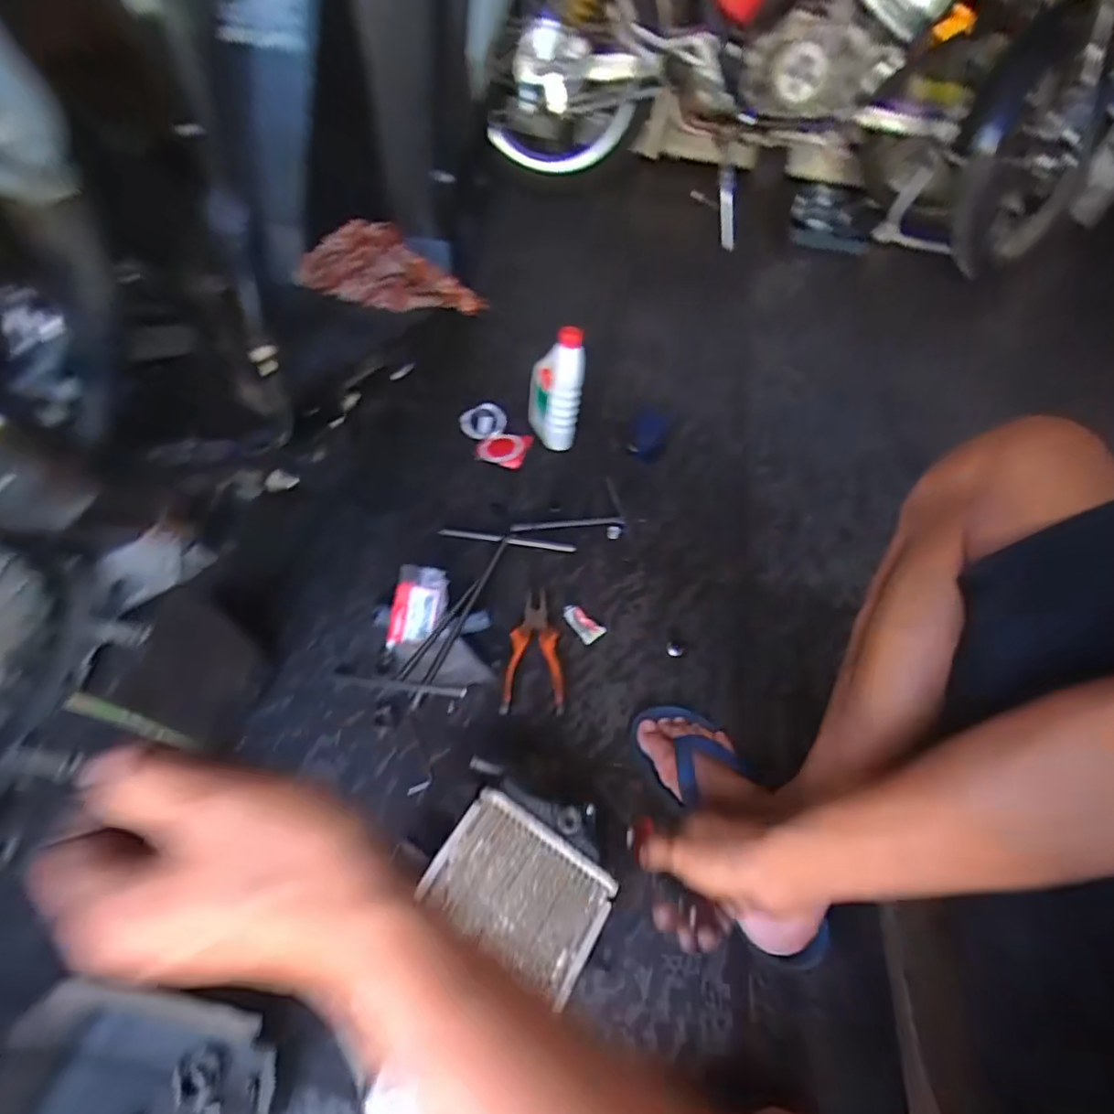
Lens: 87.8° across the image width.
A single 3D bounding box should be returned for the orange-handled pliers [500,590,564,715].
[{"bbox_3d":[-0.025,0.112,0.710,0.068,0.021,0.161,5,50,-2],"label":"orange-handled pliers"}]

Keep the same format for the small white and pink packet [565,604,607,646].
[{"bbox_3d":[0.034,0.084,0.745,0.032,0.013,0.057,-31,59,-28],"label":"small white and pink packet"}]

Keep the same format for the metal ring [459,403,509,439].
[{"bbox_3d":[-0.126,-0.231,0.988,0.077,0.037,0.077,3,50,-3],"label":"metal ring"}]

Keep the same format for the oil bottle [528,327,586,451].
[{"bbox_3d":[0.000,-0.277,0.921,0.055,0.195,0.090,-13,52,-16],"label":"oil bottle"}]

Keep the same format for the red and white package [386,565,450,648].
[{"bbox_3d":[-0.166,0.060,0.699,0.061,0.013,0.094,9,85,-11],"label":"red and white package"}]

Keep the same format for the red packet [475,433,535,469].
[{"bbox_3d":[-0.089,-0.181,0.954,0.083,0.023,0.064,16,50,8],"label":"red packet"}]

